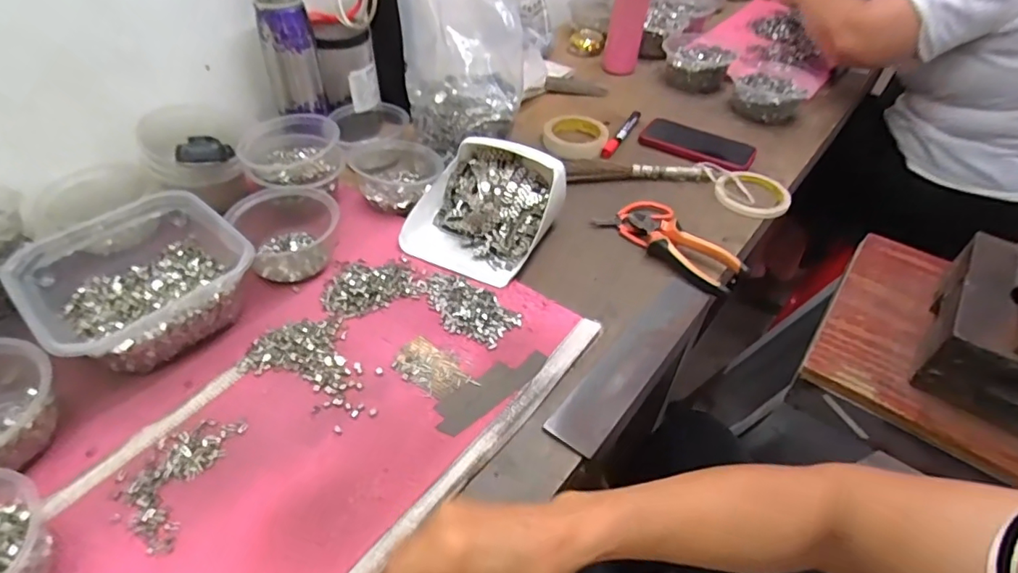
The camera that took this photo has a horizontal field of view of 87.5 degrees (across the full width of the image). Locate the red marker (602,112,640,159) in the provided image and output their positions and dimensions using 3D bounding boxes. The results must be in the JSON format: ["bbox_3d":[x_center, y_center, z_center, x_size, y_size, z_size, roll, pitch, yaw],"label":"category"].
[{"bbox_3d":[0.180,-0.245,0.841,0.017,0.017,0.140,23,48,16],"label":"red marker"}]

